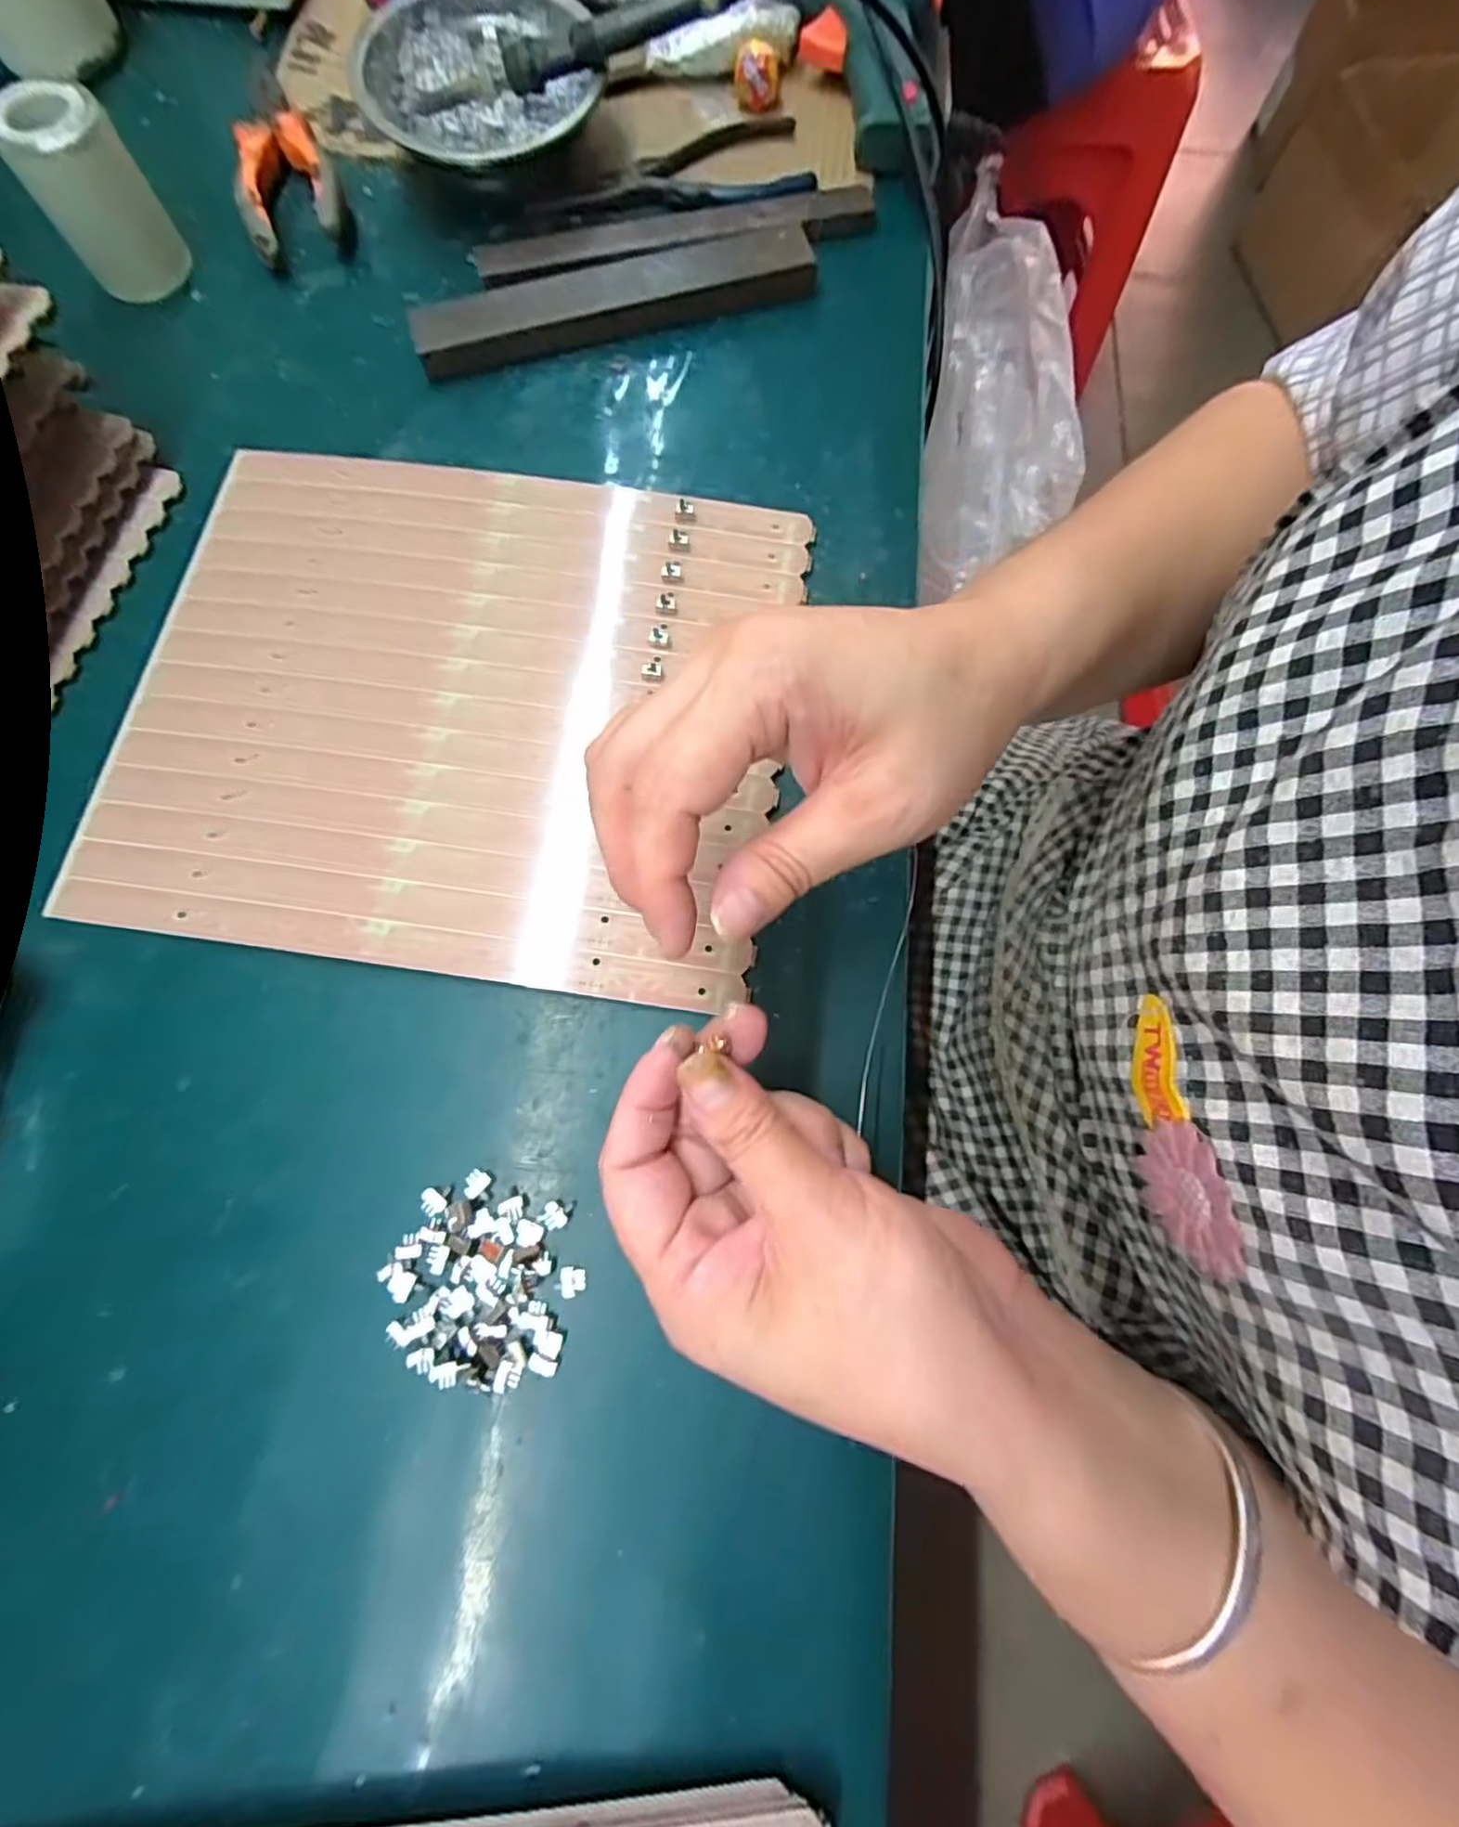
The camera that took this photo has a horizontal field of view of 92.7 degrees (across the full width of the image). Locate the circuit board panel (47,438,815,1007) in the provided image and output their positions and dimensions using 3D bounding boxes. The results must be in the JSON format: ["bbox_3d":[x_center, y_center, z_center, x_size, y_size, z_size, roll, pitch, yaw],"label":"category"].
[{"bbox_3d":[-0.119,-0.094,0.304,0.277,0.006,0.236,7,75,3],"label":"circuit board panel"}]

